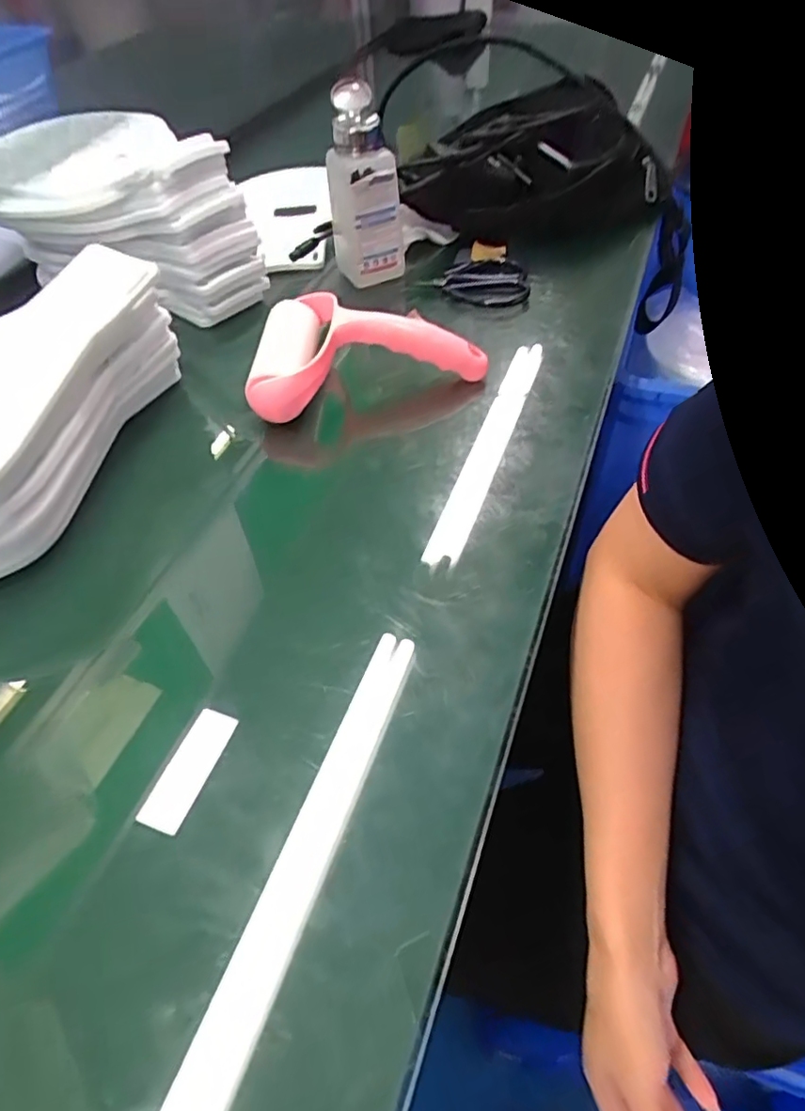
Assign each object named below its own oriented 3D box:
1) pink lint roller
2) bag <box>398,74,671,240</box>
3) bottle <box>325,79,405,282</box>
[{"bbox_3d":[-0.033,-0.166,0.470,0.178,0.050,0.113,-14,52,-7],"label":"pink lint roller"},{"bbox_3d":[0.135,-0.388,0.606,0.260,0.100,0.124,-1,51,3],"label":"bag"},{"bbox_3d":[-0.035,-0.323,0.539,0.062,0.139,0.066,-10,51,-4],"label":"bottle"}]

